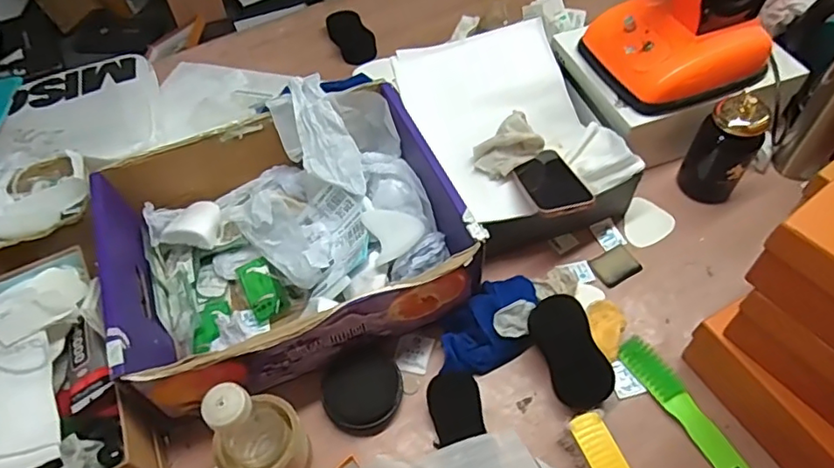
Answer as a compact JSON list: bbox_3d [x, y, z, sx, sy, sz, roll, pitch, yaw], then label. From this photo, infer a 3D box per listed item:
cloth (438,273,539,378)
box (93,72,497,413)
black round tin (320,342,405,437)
[{"bbox_3d":[0.093,0.110,0.709,0.158,0.047,0.090,-30,59,-18],"label":"cloth"},{"bbox_3d":[-0.166,-0.001,0.728,0.406,0.127,0.332,-23,57,-13],"label":"box"},{"bbox_3d":[-0.064,0.182,0.679,0.090,0.056,0.089,-1,55,2],"label":"black round tin"}]

